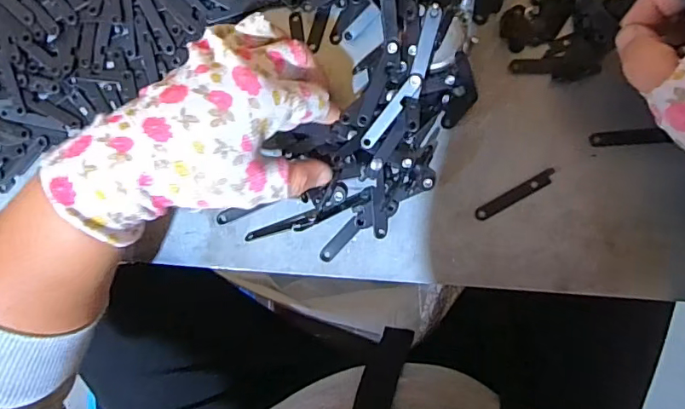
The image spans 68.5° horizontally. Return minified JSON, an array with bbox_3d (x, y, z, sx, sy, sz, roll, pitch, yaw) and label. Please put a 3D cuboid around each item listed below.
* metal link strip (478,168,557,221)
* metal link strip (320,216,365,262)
[{"bbox_3d":[0.108,-0.006,0.313,0.053,0.004,0.009,-30,92,8],"label":"metal link strip"},{"bbox_3d":[0.000,0.022,0.325,0.007,0.004,0.038,45,98,0],"label":"metal link strip"}]

